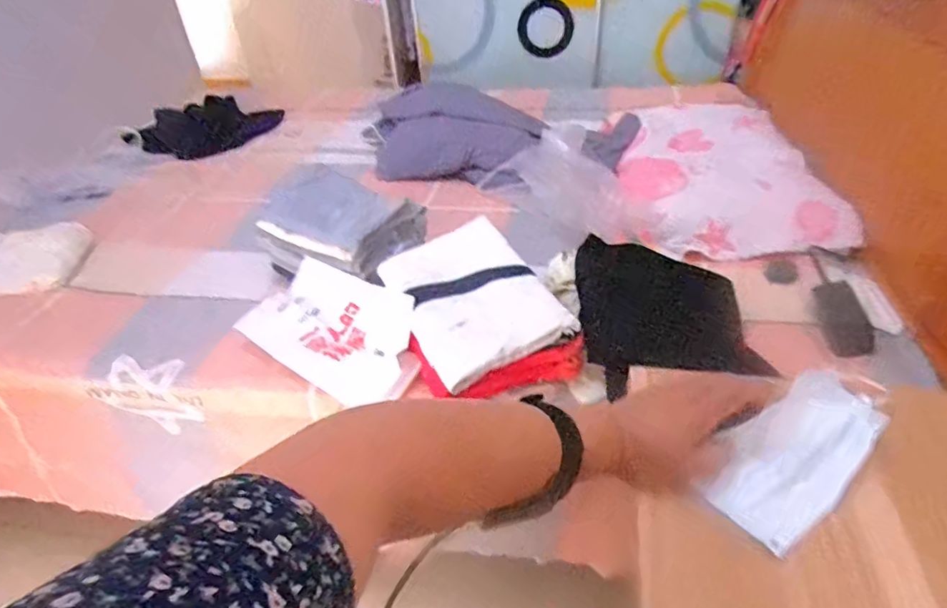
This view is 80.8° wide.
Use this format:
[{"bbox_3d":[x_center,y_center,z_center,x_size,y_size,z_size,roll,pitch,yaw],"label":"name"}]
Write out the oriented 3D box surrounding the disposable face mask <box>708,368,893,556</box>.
[{"bbox_3d":[0.252,0.117,0.436,0.159,0.012,0.077,-39,51,-22],"label":"disposable face mask"}]

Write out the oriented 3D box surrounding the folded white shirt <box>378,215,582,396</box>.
[{"bbox_3d":[0.000,-0.014,0.877,0.214,0.069,0.279,-18,40,-17],"label":"folded white shirt"}]

